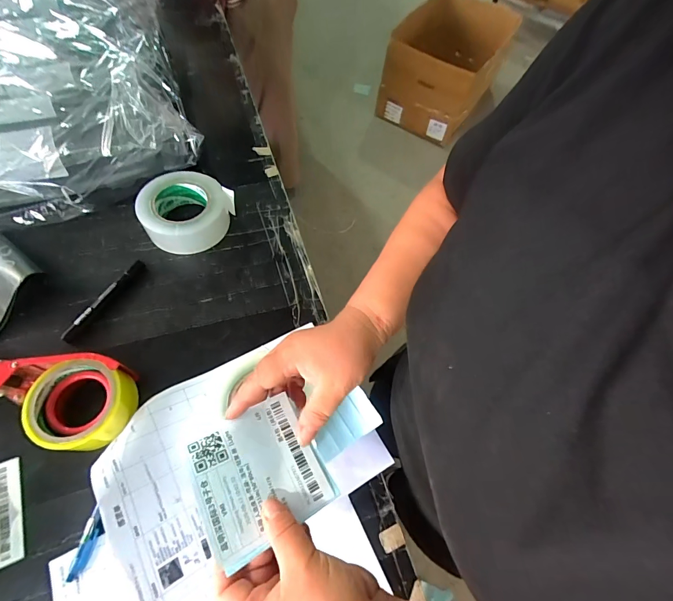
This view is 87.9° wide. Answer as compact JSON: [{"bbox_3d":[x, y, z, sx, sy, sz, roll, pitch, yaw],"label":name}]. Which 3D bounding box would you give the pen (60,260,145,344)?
[{"bbox_3d":[-0.310,-0.001,0.468,0.018,0.016,0.134,22,61,10],"label":"pen"}]

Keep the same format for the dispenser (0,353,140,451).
[{"bbox_3d":[-0.314,0.115,0.391,0.162,0.053,0.100,0,63,-7],"label":"dispenser"}]

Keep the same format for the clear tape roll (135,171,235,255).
[{"bbox_3d":[-0.232,-0.133,0.532,0.114,0.062,0.117,2,61,-4],"label":"clear tape roll"}]

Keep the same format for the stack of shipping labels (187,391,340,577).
[{"bbox_3d":[-0.063,0.139,0.290,0.100,0.006,0.099,-17,66,-35],"label":"stack of shipping labels"}]

